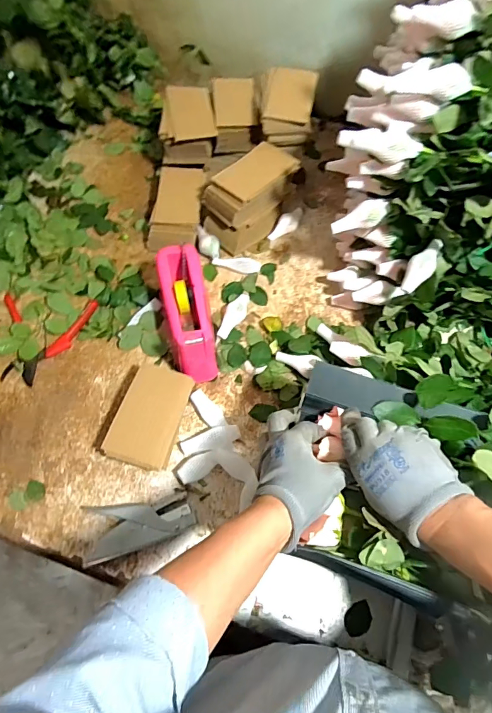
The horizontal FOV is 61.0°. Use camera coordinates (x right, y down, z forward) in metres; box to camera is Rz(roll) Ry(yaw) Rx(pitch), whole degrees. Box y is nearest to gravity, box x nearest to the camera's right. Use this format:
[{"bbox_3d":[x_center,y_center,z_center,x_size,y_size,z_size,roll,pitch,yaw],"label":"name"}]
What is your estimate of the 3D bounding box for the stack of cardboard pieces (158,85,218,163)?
[{"bbox_3d":[-0.115,-0.440,0.836,0.101,0.120,0.137,-4,64,-5],"label":"stack of cardboard pieces"}]

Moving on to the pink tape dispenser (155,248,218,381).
[{"bbox_3d":[-0.091,-0.066,0.672,0.075,0.106,0.210,-9,65,-7],"label":"pink tape dispenser"}]

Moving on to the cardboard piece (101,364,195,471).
[{"bbox_3d":[-0.136,0.084,0.601,0.089,0.018,0.144,25,62,-19],"label":"cardboard piece"}]

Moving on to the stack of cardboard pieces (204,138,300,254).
[{"bbox_3d":[0.008,-0.291,0.775,0.172,0.116,0.100,-40,72,-20],"label":"stack of cardboard pieces"}]

